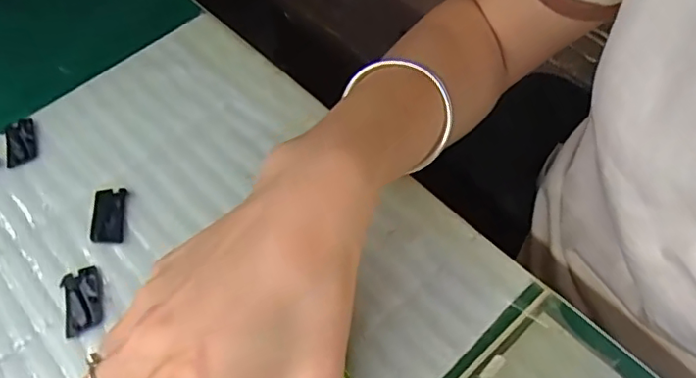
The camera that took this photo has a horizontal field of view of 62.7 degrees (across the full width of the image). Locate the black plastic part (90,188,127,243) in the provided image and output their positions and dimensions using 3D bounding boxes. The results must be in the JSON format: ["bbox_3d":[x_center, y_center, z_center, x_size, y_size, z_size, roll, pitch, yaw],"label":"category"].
[{"bbox_3d":[-0.125,0.013,0.300,0.016,0.005,0.033,-8,56,-1],"label":"black plastic part"}]

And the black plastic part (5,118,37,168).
[{"bbox_3d":[-0.192,-0.027,0.334,0.017,0.005,0.034,-21,57,-9],"label":"black plastic part"}]

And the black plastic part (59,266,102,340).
[{"bbox_3d":[-0.128,0.052,0.274,0.018,0.004,0.033,-22,57,-10],"label":"black plastic part"}]

